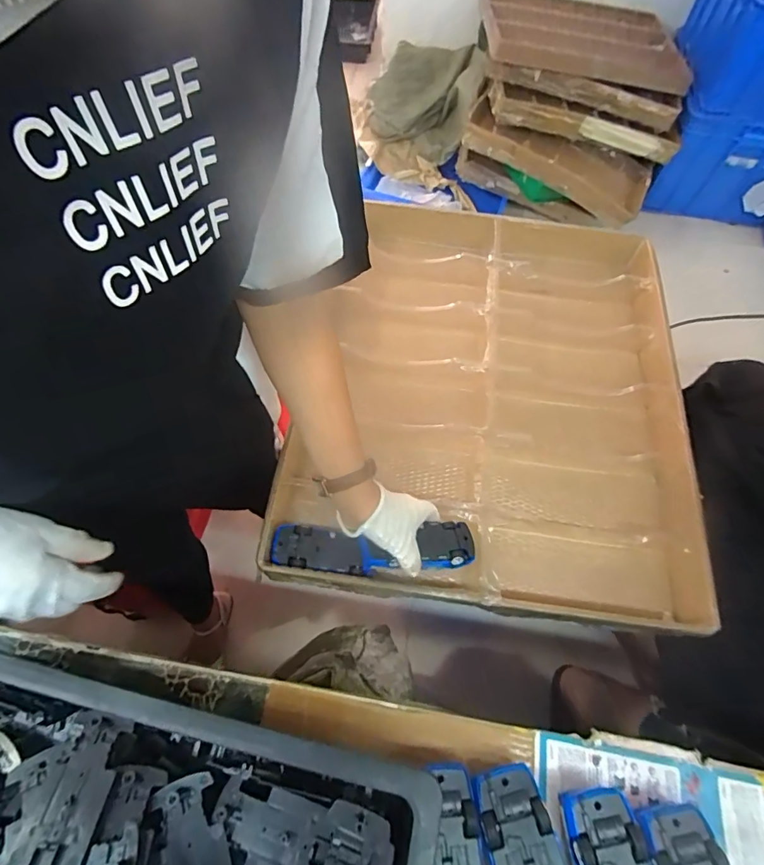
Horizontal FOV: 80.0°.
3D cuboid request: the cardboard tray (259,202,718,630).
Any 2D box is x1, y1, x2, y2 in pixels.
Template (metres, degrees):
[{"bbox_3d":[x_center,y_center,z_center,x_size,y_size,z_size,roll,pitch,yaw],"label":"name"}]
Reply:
[{"bbox_3d":[0.164,-0.088,0.694,0.525,0.101,0.664,8,64,3],"label":"cardboard tray"}]

